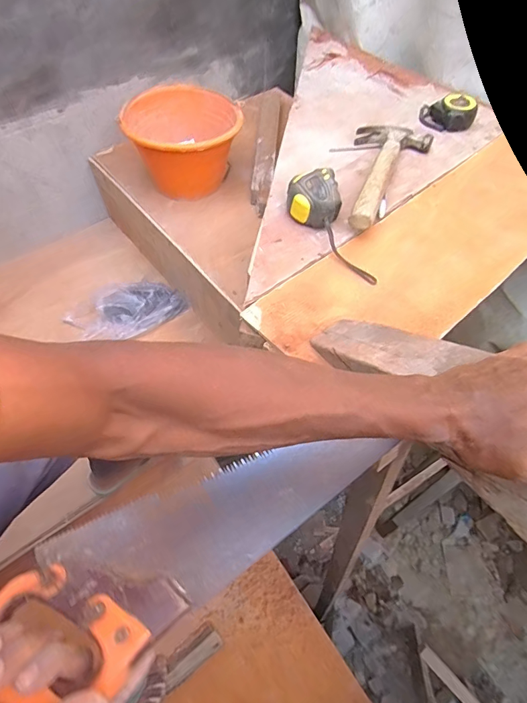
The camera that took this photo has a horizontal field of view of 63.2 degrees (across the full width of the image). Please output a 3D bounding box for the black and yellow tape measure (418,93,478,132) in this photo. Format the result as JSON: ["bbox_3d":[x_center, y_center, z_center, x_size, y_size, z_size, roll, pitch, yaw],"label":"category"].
[{"bbox_3d":[0.349,-0.452,0.806,0.101,0.048,0.075,20,59,10],"label":"black and yellow tape measure"}]

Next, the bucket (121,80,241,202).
[{"bbox_3d":[-0.172,-0.449,0.953,0.232,0.150,0.232,1,58,-1],"label":"bucket"}]

